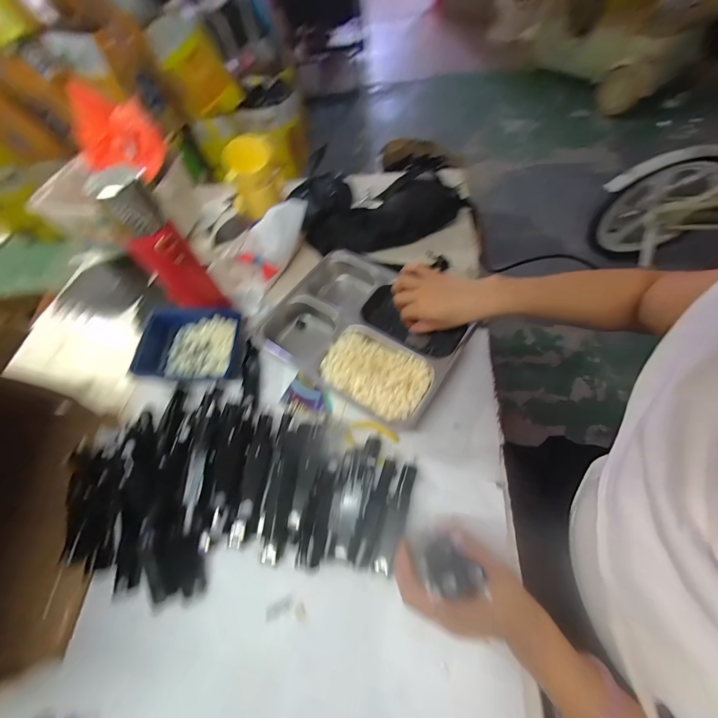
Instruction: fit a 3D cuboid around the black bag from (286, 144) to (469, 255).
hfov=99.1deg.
[{"bbox_3d":[0.040,-0.303,0.588,0.320,0.125,0.114,-6,61,4],"label":"black bag"}]

